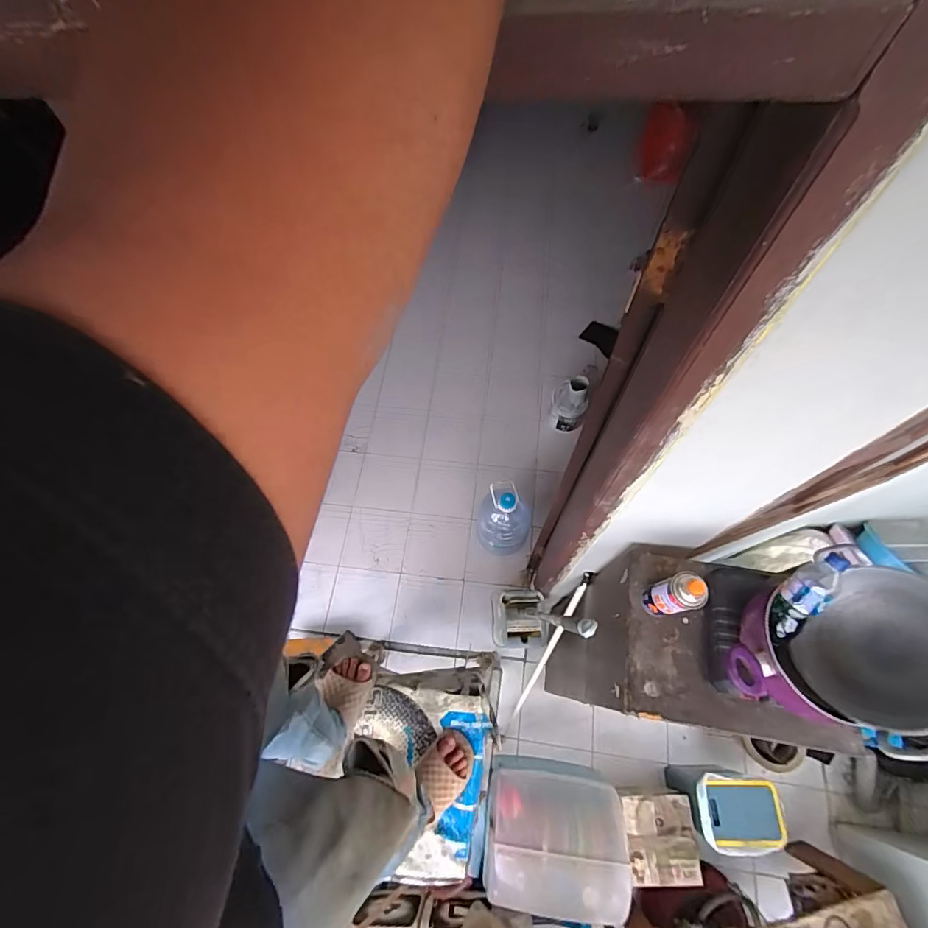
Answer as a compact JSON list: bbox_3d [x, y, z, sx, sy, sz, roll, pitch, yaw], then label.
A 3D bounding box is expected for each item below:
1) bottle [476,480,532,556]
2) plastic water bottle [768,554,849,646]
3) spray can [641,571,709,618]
[{"bbox_3d":[0.176,0.243,1.941,0.241,0.419,0.218,-1,65,2],"label":"bottle"},{"bbox_3d":[0.598,0.235,0.817,0.060,0.055,0.182,36,101,17],"label":"plastic water bottle"},{"bbox_3d":[0.408,0.264,0.910,0.061,0.179,0.065,-1,65,2],"label":"spray can"}]

